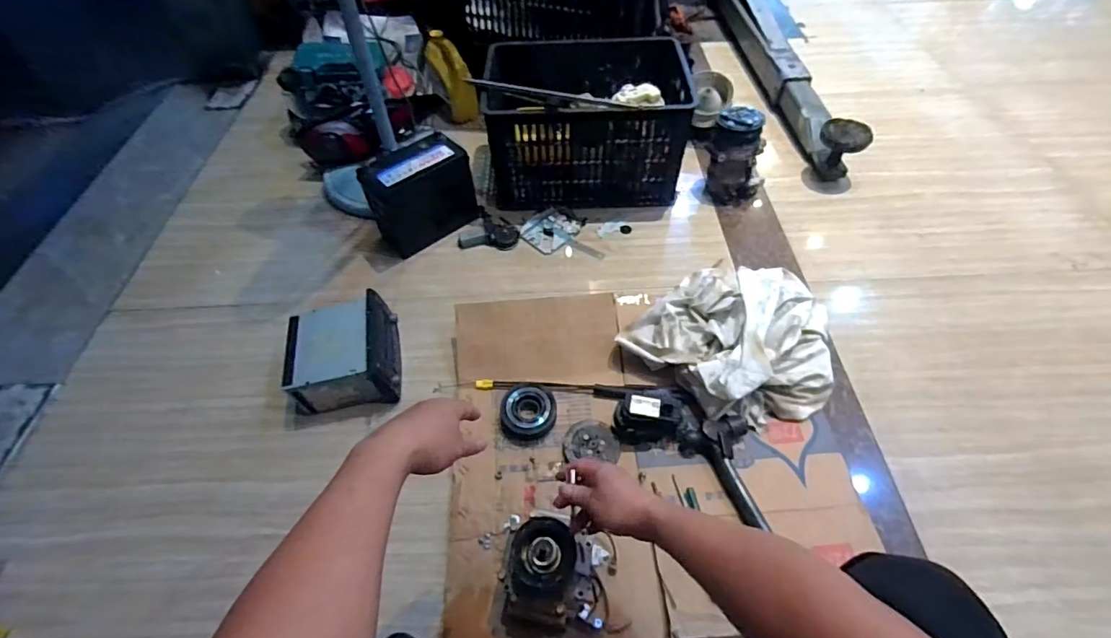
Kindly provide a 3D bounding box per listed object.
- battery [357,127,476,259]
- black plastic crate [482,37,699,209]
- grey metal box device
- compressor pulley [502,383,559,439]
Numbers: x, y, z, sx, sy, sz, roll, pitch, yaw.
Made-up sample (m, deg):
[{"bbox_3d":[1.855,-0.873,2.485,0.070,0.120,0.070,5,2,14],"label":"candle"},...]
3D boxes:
[{"bbox_3d":[-0.326,-0.305,1.217,0.139,0.191,0.238,35,60,27],"label":"battery"},{"bbox_3d":[0.075,-0.508,1.290,0.468,0.253,0.362,-3,51,1],"label":"black plastic crate"},{"bbox_3d":[-0.409,0.067,0.975,0.191,0.107,0.202,-10,51,-6],"label":"grey metal box device"},{"bbox_3d":[-0.049,0.168,0.916,0.100,0.035,0.097,-1,51,2],"label":"compressor pulley"}]

